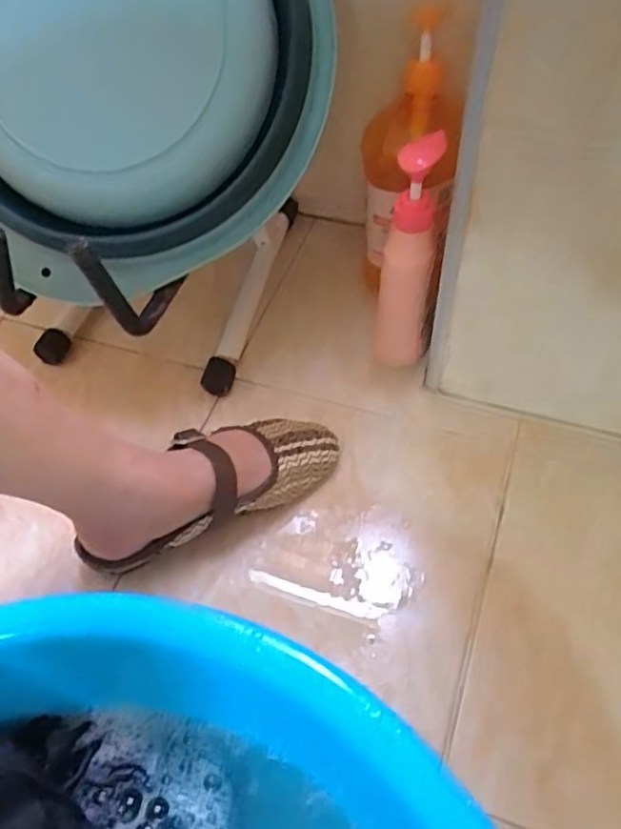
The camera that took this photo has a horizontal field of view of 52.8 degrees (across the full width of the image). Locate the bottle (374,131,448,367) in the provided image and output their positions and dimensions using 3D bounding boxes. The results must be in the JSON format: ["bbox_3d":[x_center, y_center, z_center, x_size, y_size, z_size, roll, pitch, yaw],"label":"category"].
[{"bbox_3d":[0.090,-0.143,0.596,0.055,0.221,0.060,8,56,12],"label":"bottle"}]

